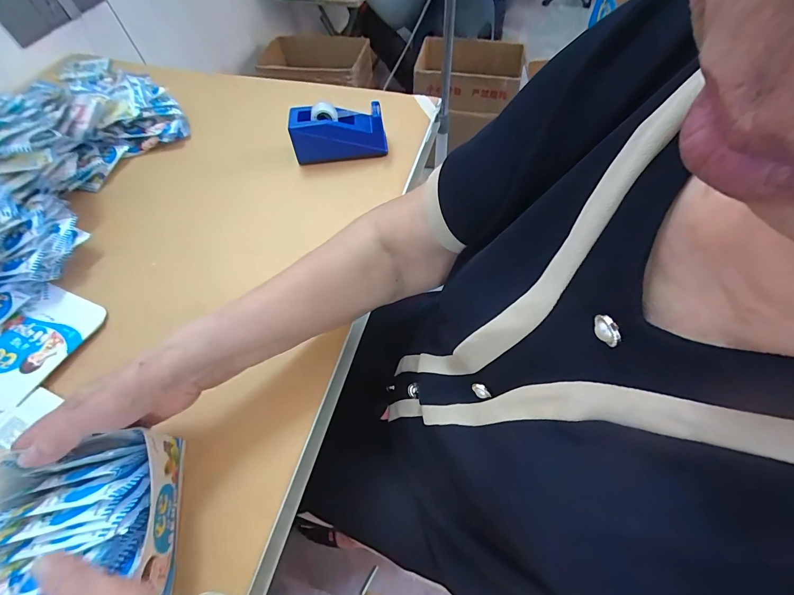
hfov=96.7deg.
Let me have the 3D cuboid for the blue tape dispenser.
[{"bbox_3d":[-0.094,-0.266,0.574,0.148,0.078,0.051,-8,57,-2],"label":"blue tape dispenser"}]

